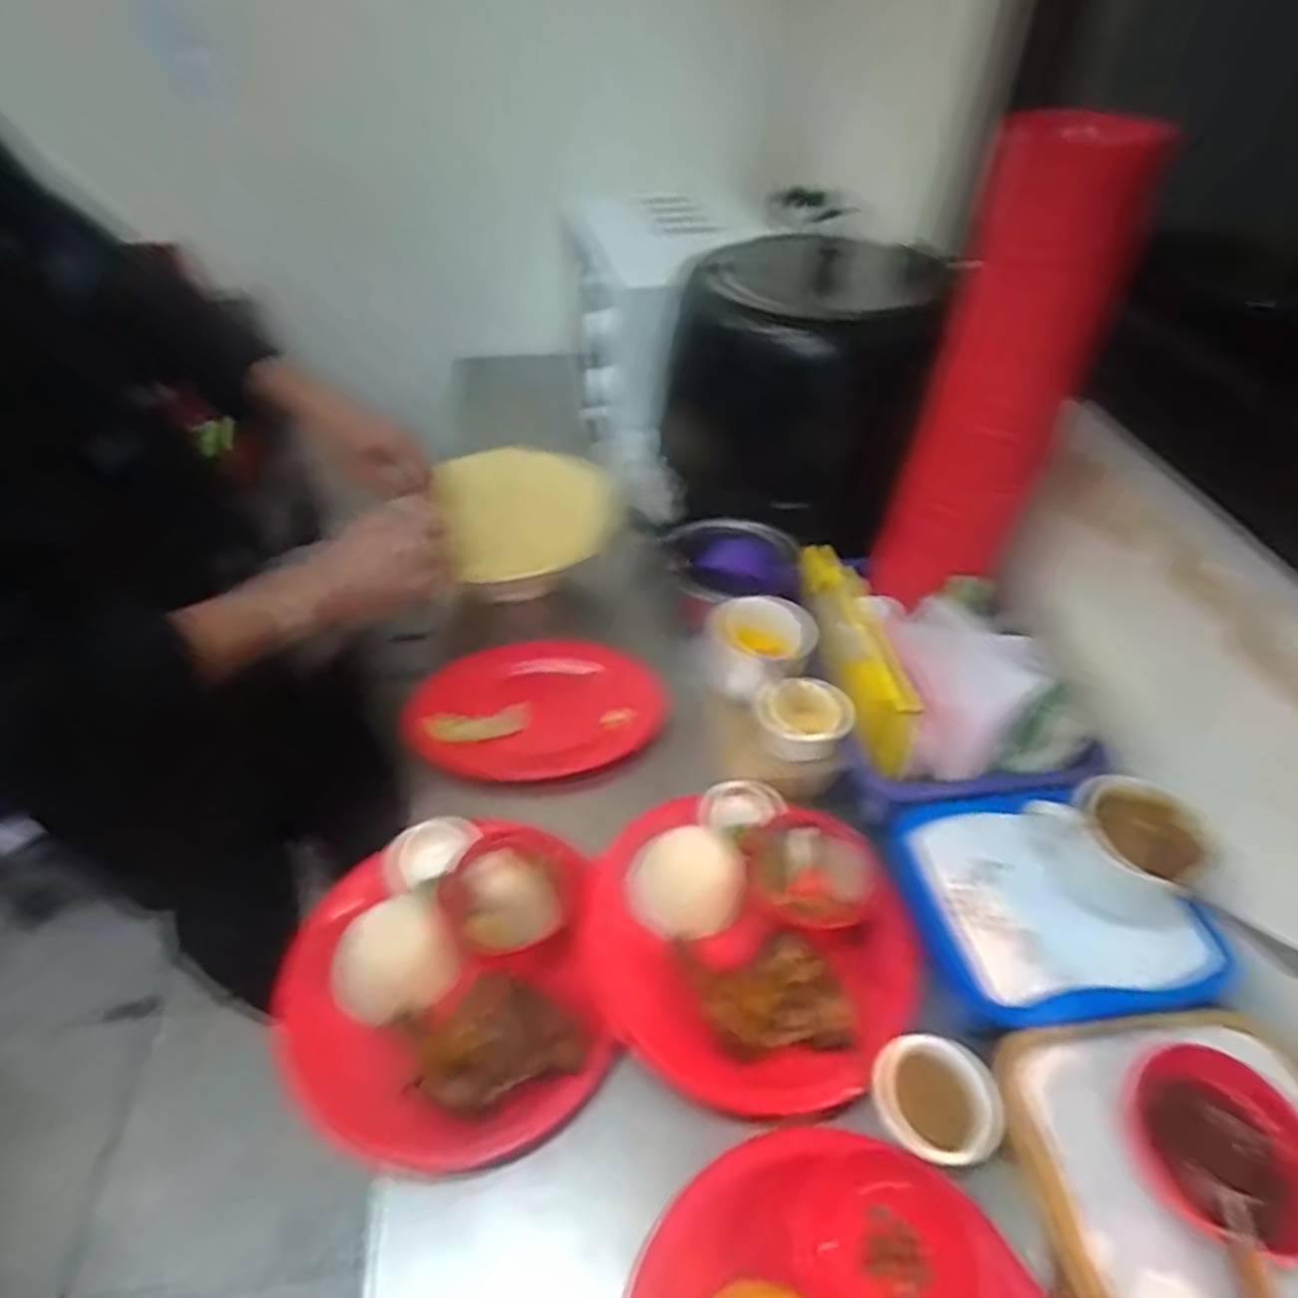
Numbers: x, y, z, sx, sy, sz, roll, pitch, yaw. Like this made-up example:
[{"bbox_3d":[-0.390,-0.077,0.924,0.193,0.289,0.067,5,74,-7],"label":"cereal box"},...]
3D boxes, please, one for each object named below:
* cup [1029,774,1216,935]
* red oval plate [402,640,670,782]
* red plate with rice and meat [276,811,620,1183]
[{"bbox_3d":[0.341,0.141,0.541,0.087,0.064,0.087,1,43,-1],"label":"cup"},{"bbox_3d":[-0.110,0.058,0.747,0.246,0.039,0.147,-11,44,-12],"label":"red oval plate"},{"bbox_3d":[-0.150,0.232,0.552,0.217,0.062,0.237,1,43,-1],"label":"red plate with rice and meat"}]

